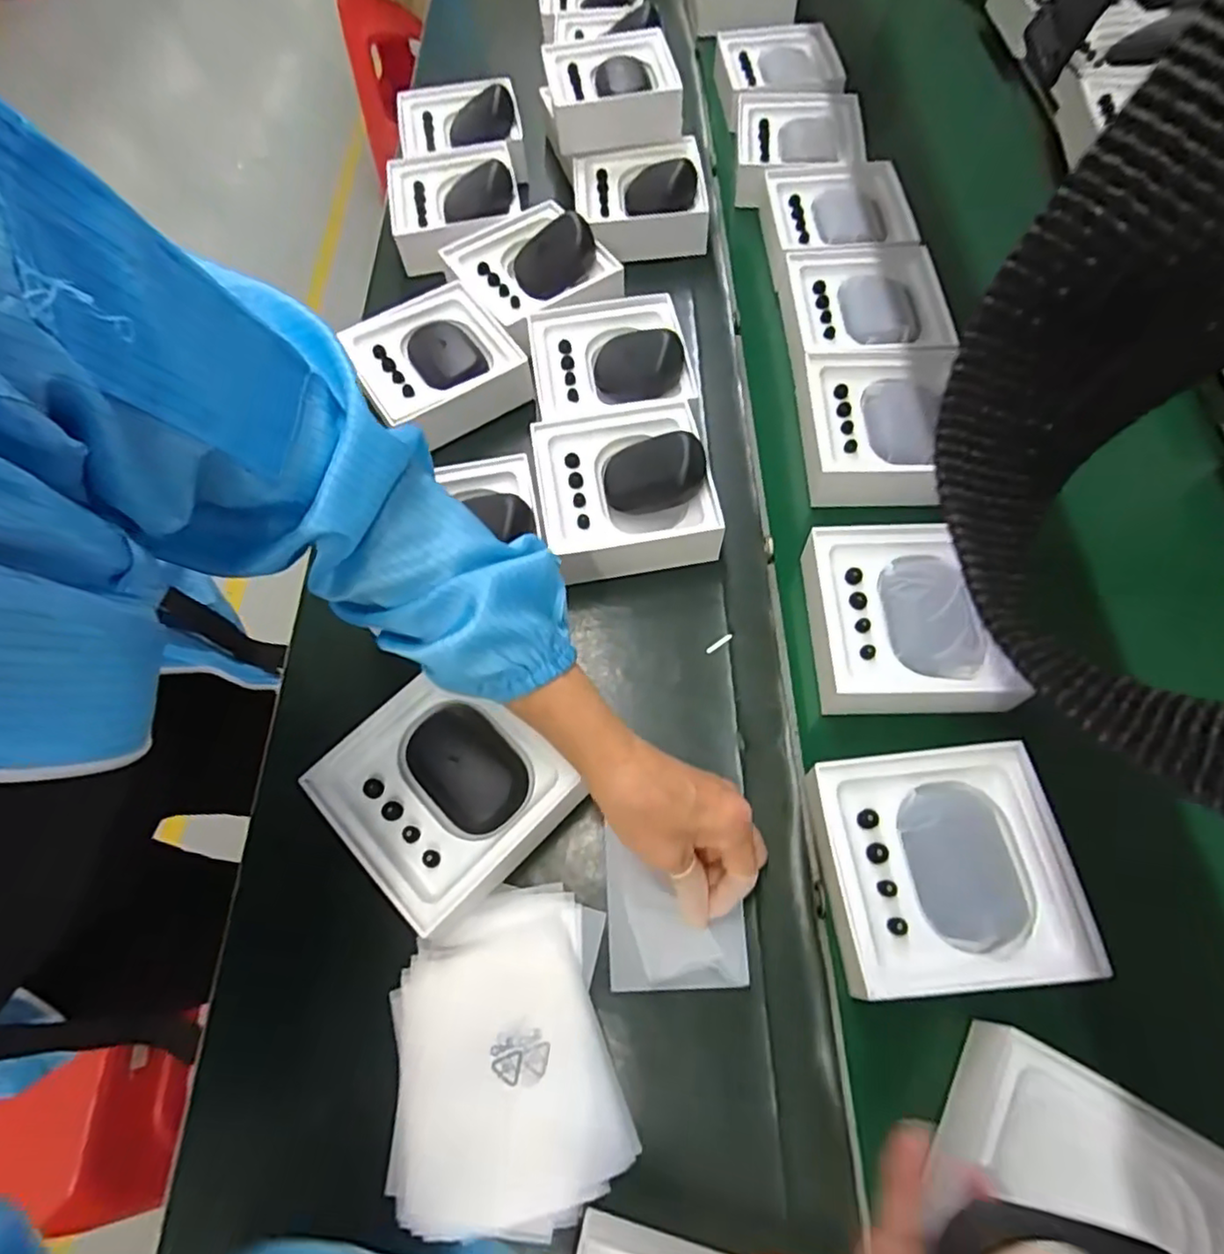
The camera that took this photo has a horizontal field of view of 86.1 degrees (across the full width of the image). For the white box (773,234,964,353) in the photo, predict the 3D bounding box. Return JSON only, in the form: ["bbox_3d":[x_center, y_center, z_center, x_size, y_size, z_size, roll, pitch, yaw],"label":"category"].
[{"bbox_3d":[0.238,-0.312,0.631,0.147,0.037,0.162,0,59,5],"label":"white box"}]

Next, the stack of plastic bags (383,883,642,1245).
[{"bbox_3d":[-0.065,0.251,0.390,0.130,0.010,0.168,-11,59,-2],"label":"stack of plastic bags"}]

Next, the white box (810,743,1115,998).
[{"bbox_3d":[0.204,0.152,0.408,0.145,0.042,0.142,-6,59,1],"label":"white box"}]

